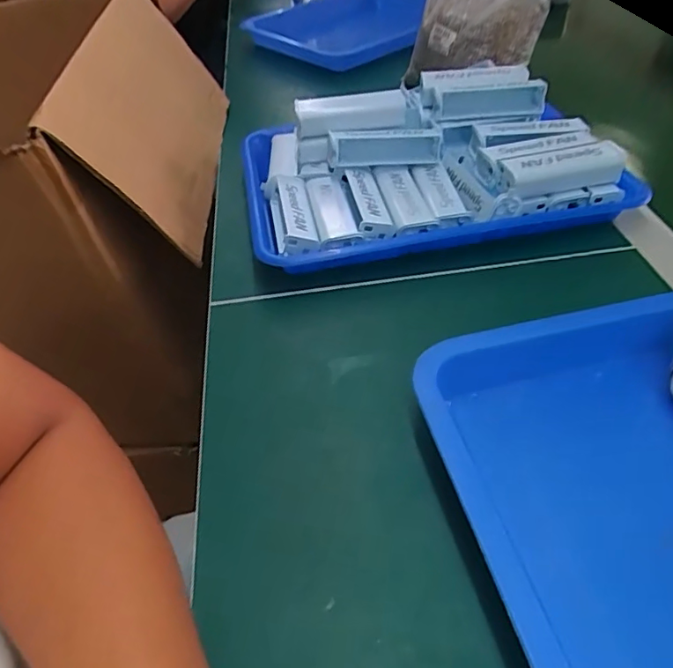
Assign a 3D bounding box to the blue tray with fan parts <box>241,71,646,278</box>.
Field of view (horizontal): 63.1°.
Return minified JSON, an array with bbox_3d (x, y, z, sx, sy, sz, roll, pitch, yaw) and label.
[{"bbox_3d":[0.074,-0.170,0.516,0.327,0.080,0.244,-10,45,-7],"label":"blue tray with fan parts"}]

